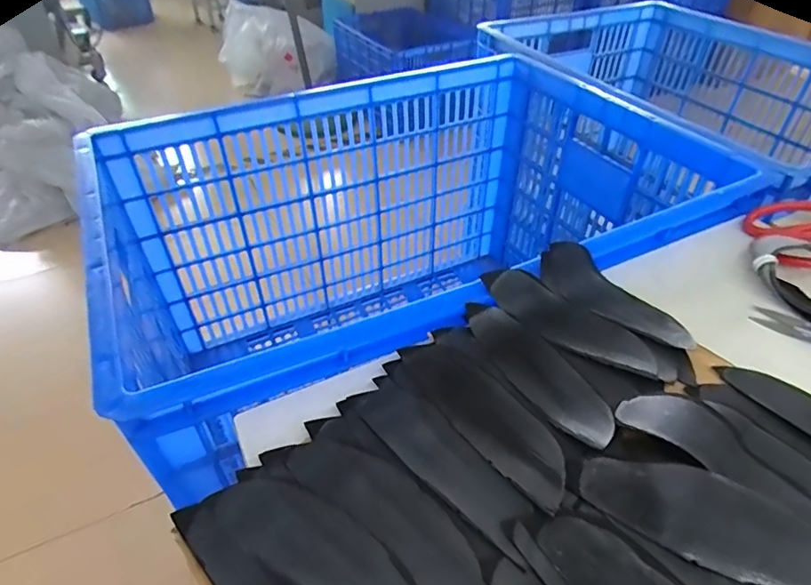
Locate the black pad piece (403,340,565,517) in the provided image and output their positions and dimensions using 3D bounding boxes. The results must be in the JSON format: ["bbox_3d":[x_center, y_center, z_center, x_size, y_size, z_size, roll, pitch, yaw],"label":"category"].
[{"bbox_3d":[0.052,0.079,0.338,0.045,0.013,0.138,-27,47,-26],"label":"black pad piece"}]

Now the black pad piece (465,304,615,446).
[{"bbox_3d":[0.095,0.052,0.355,0.046,0.014,0.129,-20,45,-20],"label":"black pad piece"}]

